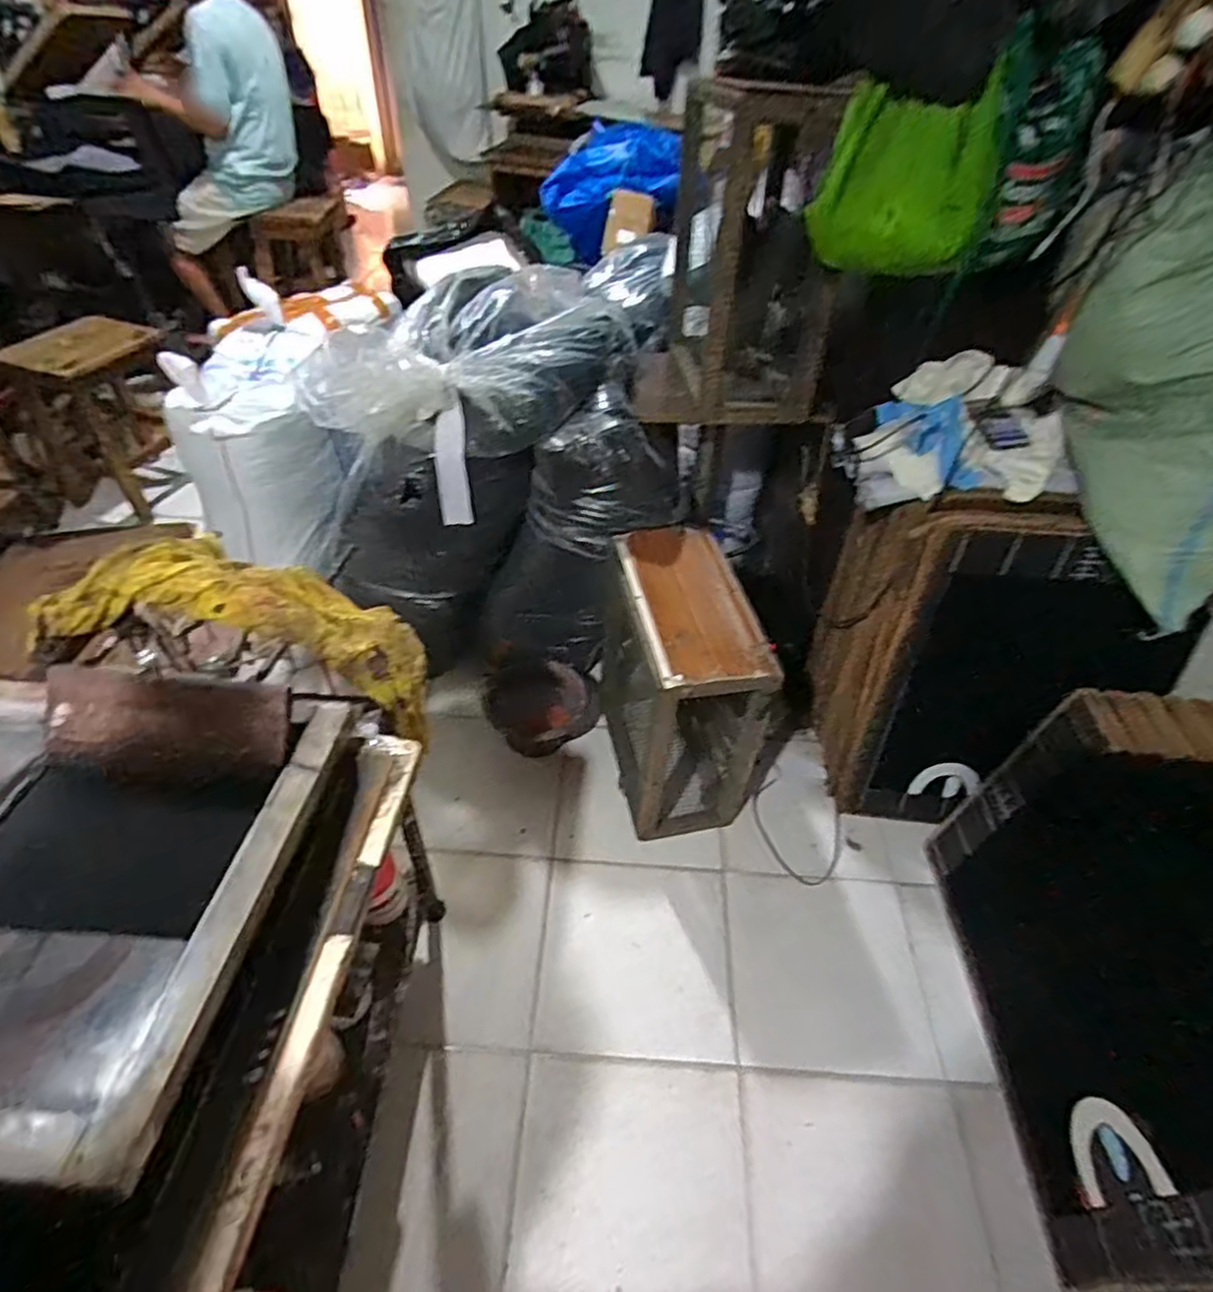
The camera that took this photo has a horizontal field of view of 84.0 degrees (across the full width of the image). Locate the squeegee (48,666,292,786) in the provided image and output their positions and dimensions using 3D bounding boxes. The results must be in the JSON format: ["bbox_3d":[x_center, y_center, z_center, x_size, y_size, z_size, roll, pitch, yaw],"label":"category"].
[{"bbox_3d":[-0.496,0.093,0.754,0.270,0.019,0.116,6,84,3],"label":"squeegee"}]

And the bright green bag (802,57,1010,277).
[{"bbox_3d":[0.451,-0.694,1.028,0.094,0.224,0.270,-20,50,-23],"label":"bright green bag"}]

